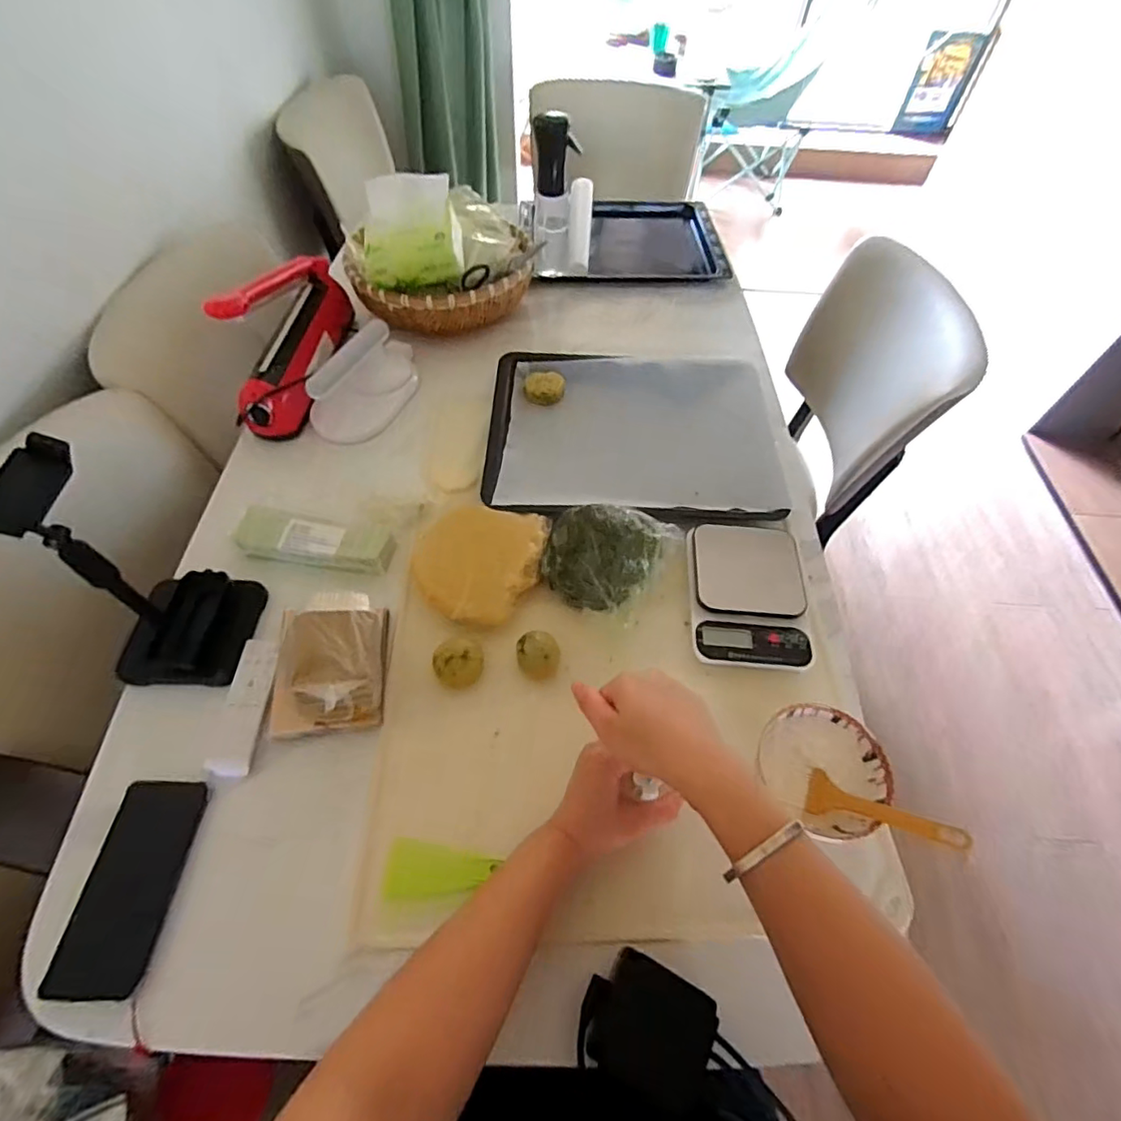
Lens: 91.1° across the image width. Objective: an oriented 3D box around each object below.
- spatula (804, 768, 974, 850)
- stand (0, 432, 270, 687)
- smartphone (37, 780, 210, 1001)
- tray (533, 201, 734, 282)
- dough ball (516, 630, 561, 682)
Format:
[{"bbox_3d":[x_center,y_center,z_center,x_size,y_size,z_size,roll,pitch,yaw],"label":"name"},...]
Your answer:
[{"bbox_3d":[0.277,0.217,0.472,0.120,0.012,0.039,9,54,31],"label":"spatula"},{"bbox_3d":[-0.395,0.016,0.504,0.116,0.238,0.126,-1,57,-3],"label":"stand"},{"bbox_3d":[-0.371,0.278,0.479,0.072,0.015,0.160,3,57,-1],"label":"smartphone"},{"bbox_3d":[0.142,-0.644,1.098,0.349,0.034,0.291,1,57,-2],"label":"tray"},{"bbox_3d":[-0.023,0.101,0.589,0.045,0.036,0.042,1,57,-2],"label":"dough ball"}]

